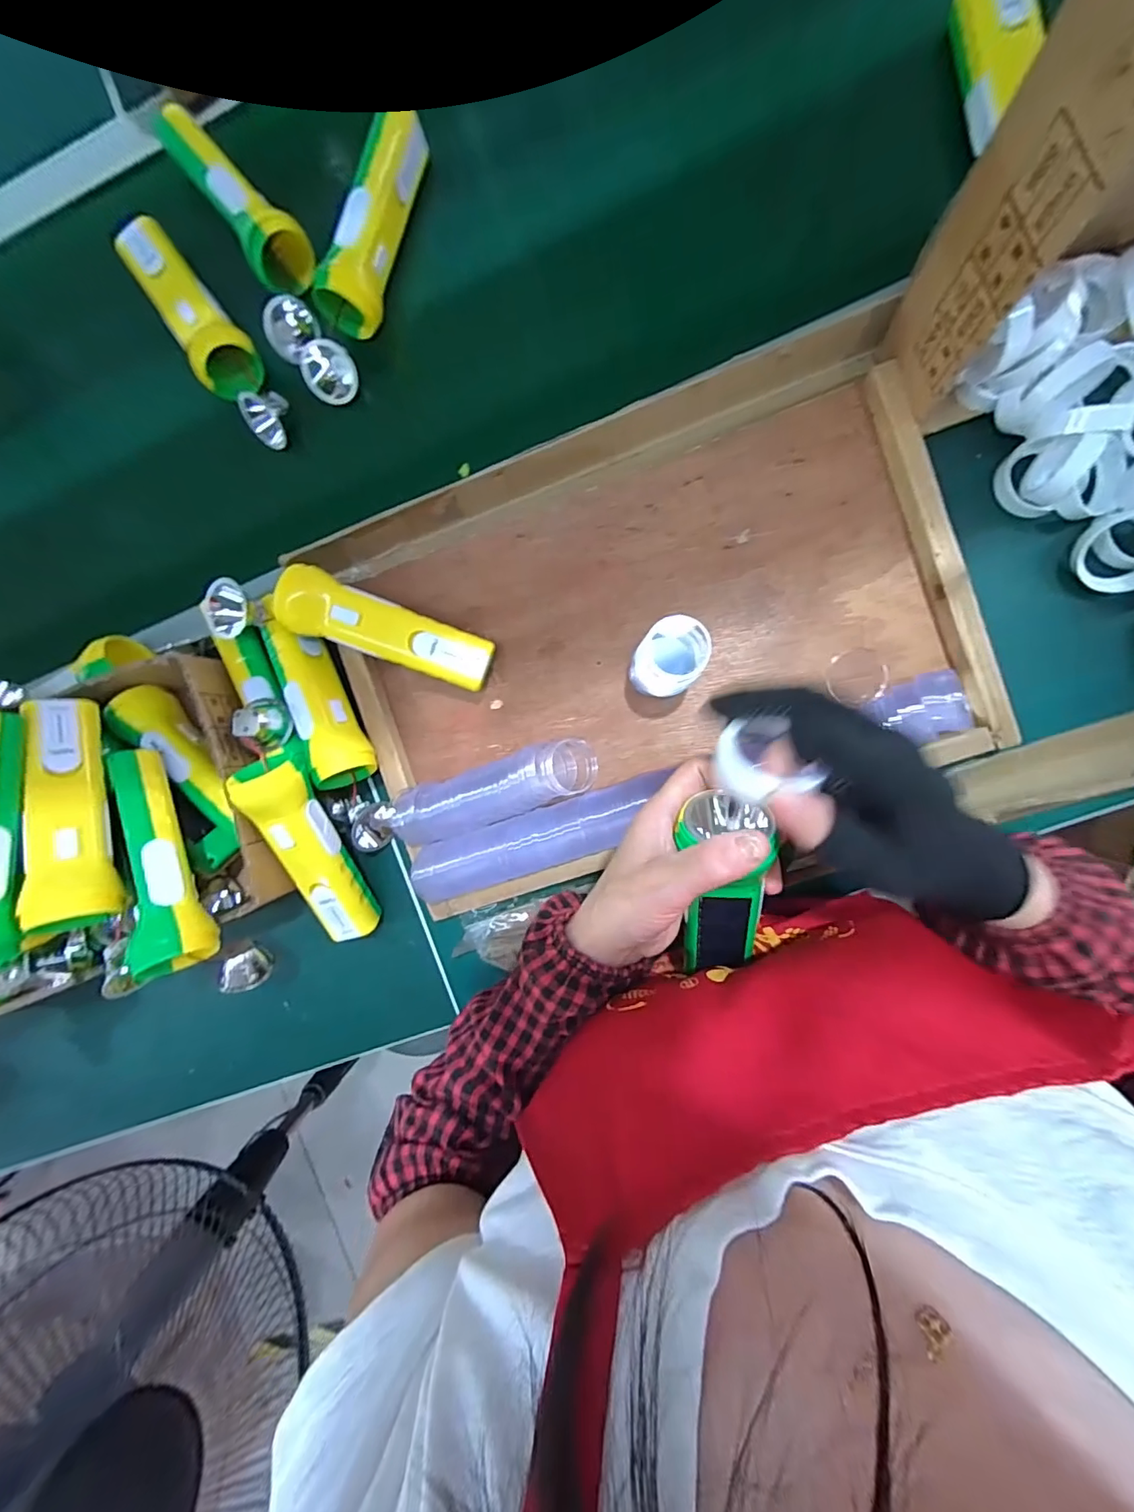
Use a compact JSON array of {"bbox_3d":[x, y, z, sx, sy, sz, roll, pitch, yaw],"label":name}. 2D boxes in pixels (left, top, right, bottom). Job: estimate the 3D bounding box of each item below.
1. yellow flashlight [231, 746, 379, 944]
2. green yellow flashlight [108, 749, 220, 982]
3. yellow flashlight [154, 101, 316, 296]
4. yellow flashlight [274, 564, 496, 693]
[{"bbox_3d":[-0.202,0.075,0.411,0.047,0.044,0.160,-18,111,5],"label":"yellow flashlight"},{"bbox_3d":[-0.301,0.072,0.368,0.041,0.045,0.164,-25,76,5],"label":"green yellow flashlight"},{"bbox_3d":[-0.283,-0.477,0.424,0.049,0.042,0.167,-38,87,5],"label":"yellow flashlight"},{"bbox_3d":[-0.141,-0.097,0.399,0.157,0.049,0.046,22,93,5],"label":"yellow flashlight"}]

